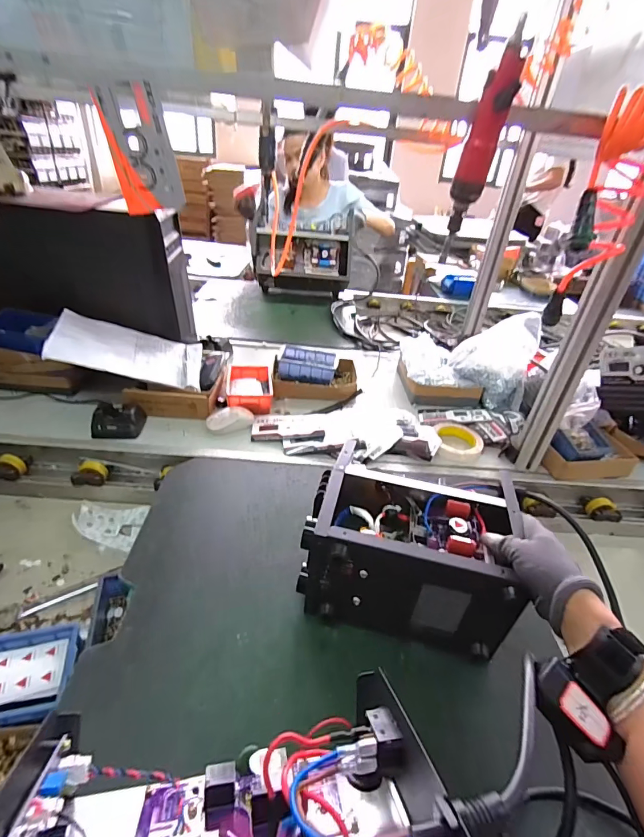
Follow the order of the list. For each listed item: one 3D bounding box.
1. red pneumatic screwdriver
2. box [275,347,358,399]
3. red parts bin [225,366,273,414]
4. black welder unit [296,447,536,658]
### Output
[{"bbox_3d":[0.186,-0.303,0.484,0.043,0.211,0.043,13,34,10],"label":"red pneumatic screwdriver"},{"bbox_3d":[-0.017,-0.104,0.974,0.199,0.060,0.159,6,34,-1],"label":"box"},{"bbox_3d":[-0.162,-0.066,0.908,0.100,0.043,0.162,0,34,-10],"label":"red parts bin"},{"bbox_3d":[0.107,0.165,0.506,0.234,0.138,0.155,13,34,11],"label":"black welder unit"}]

